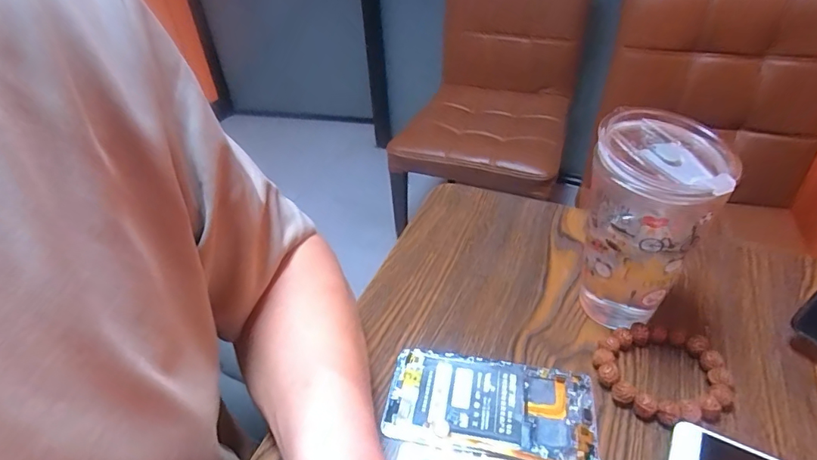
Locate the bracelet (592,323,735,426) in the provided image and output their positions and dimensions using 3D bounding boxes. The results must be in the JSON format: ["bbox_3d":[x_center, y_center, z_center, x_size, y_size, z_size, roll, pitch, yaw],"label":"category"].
[{"bbox_3d":[0.183,0.102,0.341,0.084,0.016,0.075,-16,42,-14],"label":"bracelet"}]

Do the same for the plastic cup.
[{"bbox_3d":[0.170,0.001,0.354,0.078,0.158,0.076,-2,40,2],"label":"plastic cup"}]

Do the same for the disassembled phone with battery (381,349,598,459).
[{"bbox_3d":[0.055,0.125,0.332,0.141,0.008,0.075,6,41,12],"label":"disassembled phone with battery"}]

